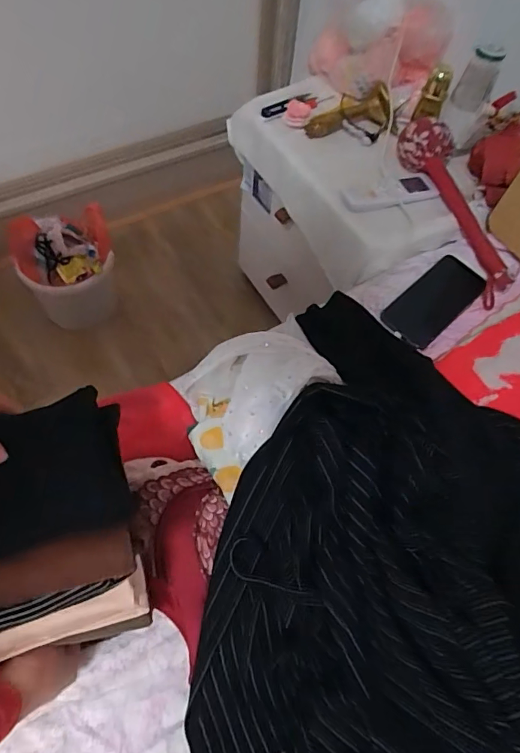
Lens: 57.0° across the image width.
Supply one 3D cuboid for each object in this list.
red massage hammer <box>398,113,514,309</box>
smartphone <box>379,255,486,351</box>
[{"bbox_3d":[0.314,-0.270,0.747,0.074,0.072,0.333,-15,64,-11],"label":"red massage hammer"},{"bbox_3d":[0.260,-0.114,0.712,0.176,0.011,0.080,-40,71,-21],"label":"smartphone"}]

